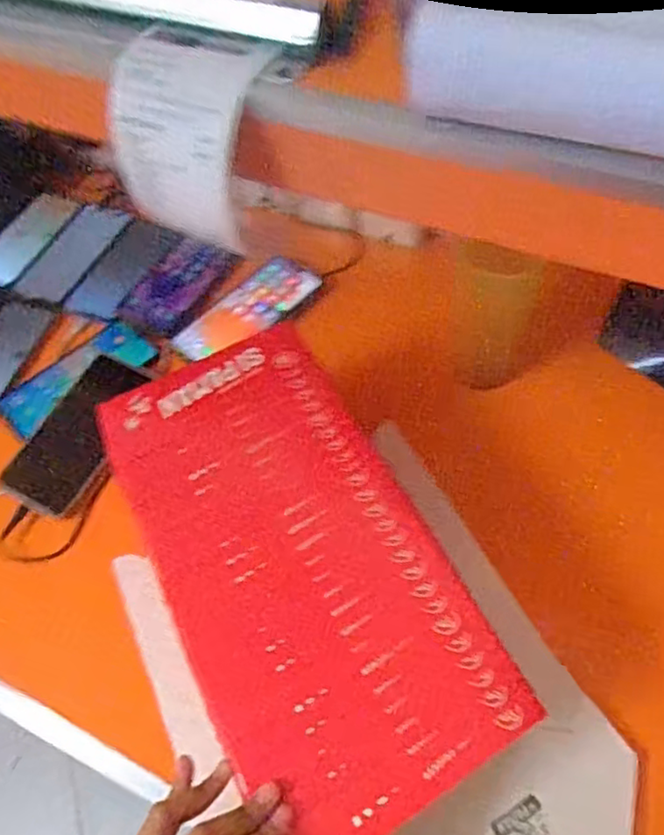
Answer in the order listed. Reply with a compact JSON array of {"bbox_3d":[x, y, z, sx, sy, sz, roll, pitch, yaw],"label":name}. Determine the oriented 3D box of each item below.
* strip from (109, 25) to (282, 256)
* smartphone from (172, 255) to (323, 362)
[{"bbox_3d":[-0.089,-0.165,0.381,0.080,0.112,0.032,22,40,6],"label":"strip"},{"bbox_3d":[-0.089,-0.117,0.698,0.166,0.006,0.077,-42,64,-18],"label":"smartphone"}]

